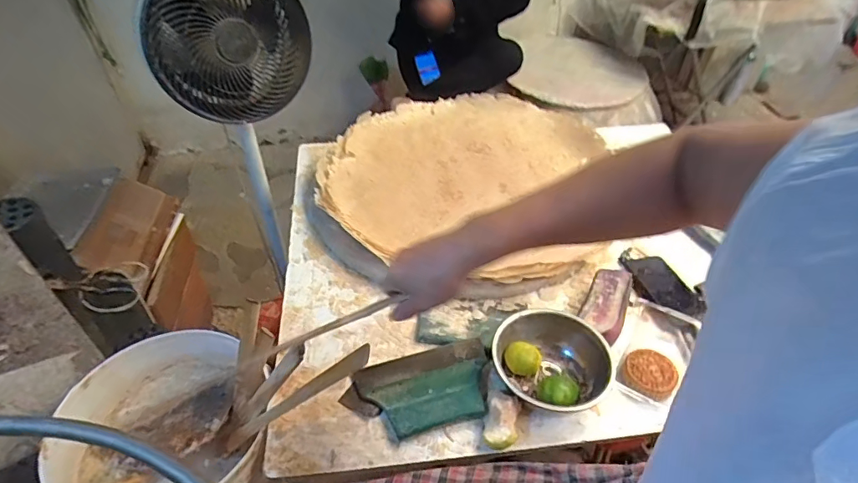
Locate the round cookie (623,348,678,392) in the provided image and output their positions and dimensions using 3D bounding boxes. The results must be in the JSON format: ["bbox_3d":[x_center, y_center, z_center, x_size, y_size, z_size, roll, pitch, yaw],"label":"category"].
[{"bbox_3d":[0.321,0.186,0.696,0.070,0.013,0.060,16,46,16],"label":"round cookie"}]

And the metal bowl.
[{"bbox_3d":[0.175,0.182,0.695,0.161,0.074,0.160,0,44,0],"label":"metal bowl"}]

